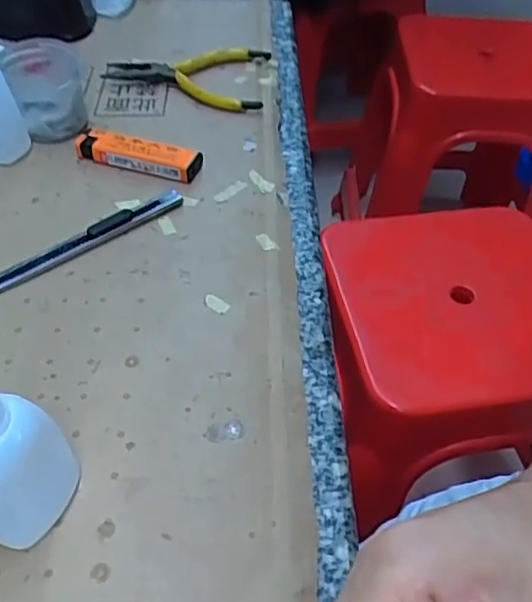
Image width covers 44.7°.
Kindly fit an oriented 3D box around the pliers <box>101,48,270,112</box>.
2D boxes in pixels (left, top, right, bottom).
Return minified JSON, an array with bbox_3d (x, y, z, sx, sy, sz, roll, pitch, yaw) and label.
[{"bbox_3d":[-0.061,-0.172,0.487,0.120,0.010,0.080,6,48,1],"label":"pliers"}]

